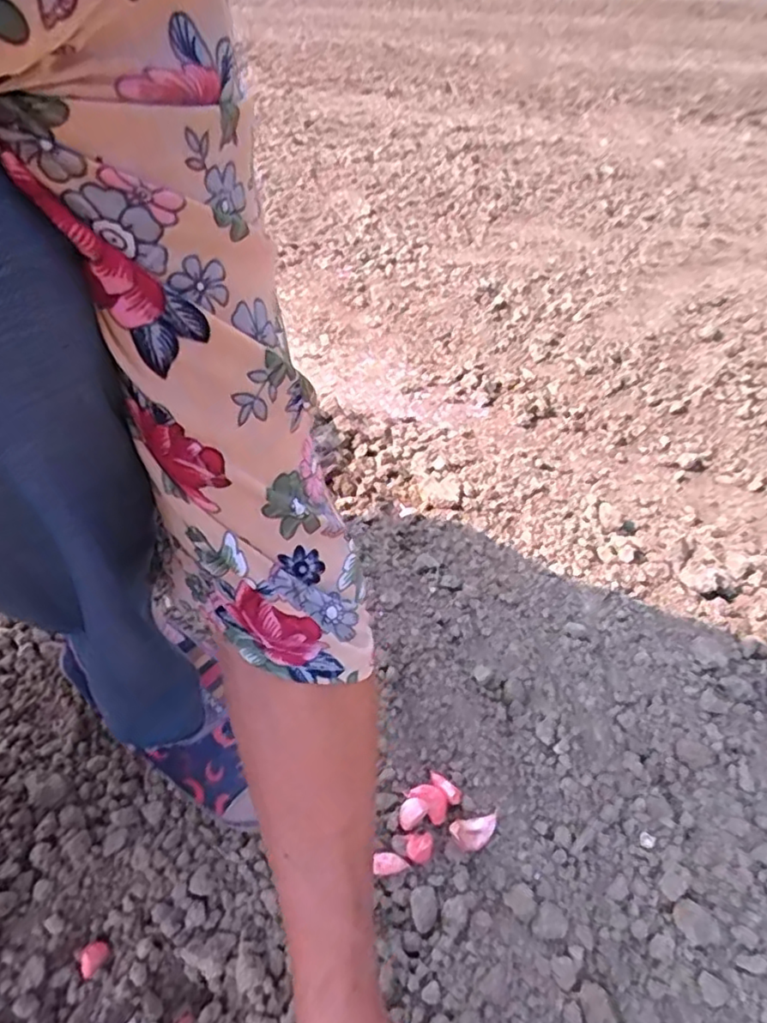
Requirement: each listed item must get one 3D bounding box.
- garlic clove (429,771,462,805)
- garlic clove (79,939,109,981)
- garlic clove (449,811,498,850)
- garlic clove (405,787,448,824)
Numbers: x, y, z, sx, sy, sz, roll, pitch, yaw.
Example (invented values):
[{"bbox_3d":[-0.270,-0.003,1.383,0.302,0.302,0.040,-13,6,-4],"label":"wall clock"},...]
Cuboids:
[{"bbox_3d":[0.043,0.194,0.444,0.028,0.008,0.012,32,50,30],"label":"garlic clove"},{"bbox_3d":[-0.175,0.268,0.377,0.013,0.007,0.018,16,44,17],"label":"garlic clove"},{"bbox_3d":[0.062,0.214,0.419,0.034,0.014,0.017,-10,43,-12],"label":"garlic clove"},{"bbox_3d":[0.031,0.199,0.433,0.028,0.015,0.017,25,47,25],"label":"garlic clove"}]

